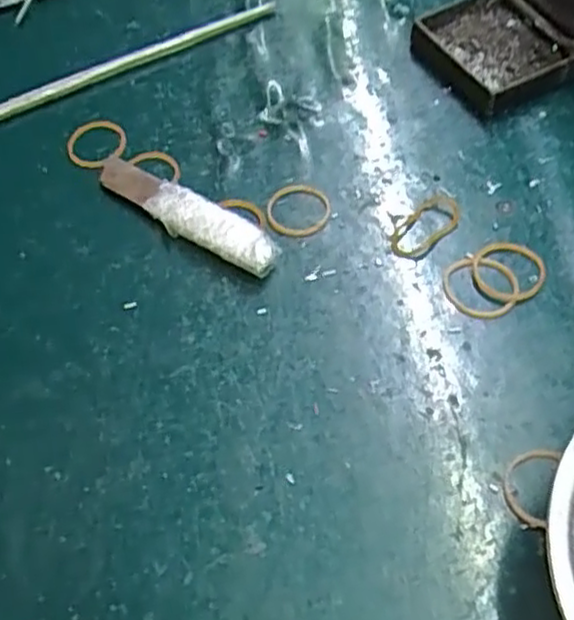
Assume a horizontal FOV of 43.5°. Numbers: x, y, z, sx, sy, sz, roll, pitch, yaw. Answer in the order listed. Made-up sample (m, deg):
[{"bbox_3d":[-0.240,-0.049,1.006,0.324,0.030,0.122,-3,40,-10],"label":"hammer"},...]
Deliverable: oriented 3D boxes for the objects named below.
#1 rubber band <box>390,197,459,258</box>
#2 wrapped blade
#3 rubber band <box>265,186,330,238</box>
[{"bbox_3d":[0.060,-0.036,0.314,0.039,0.004,0.019,-39,63,-19],"label":"rubber band"},{"bbox_3d":[-0.047,-0.045,0.322,0.102,0.013,0.023,30,65,21],"label":"wrapped blade"},{"bbox_3d":[0.005,-0.045,0.319,0.028,0.004,0.028,-2,58,3],"label":"rubber band"}]

